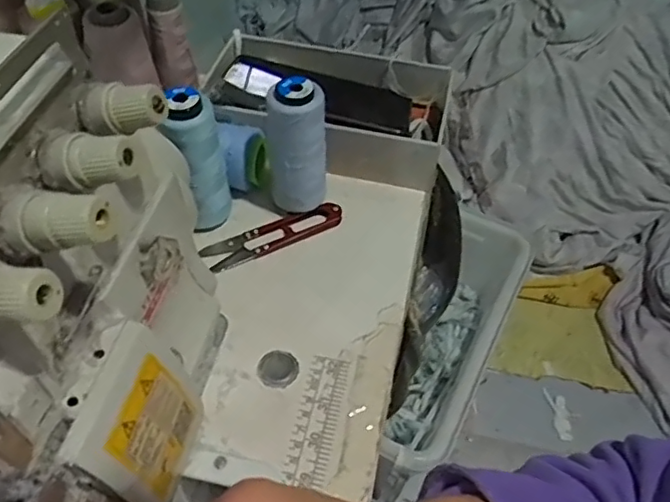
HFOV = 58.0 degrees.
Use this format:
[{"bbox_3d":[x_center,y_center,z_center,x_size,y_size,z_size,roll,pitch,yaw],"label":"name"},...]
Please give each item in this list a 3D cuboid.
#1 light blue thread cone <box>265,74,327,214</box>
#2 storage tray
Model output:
[{"bbox_3d":[-0.029,-0.079,0.448,0.044,0.103,0.043,3,51,-2],"label":"light blue thread cone"},{"bbox_3d":[-0.008,-0.128,0.531,0.210,0.053,0.119,12,51,6],"label":"storage tray"}]

